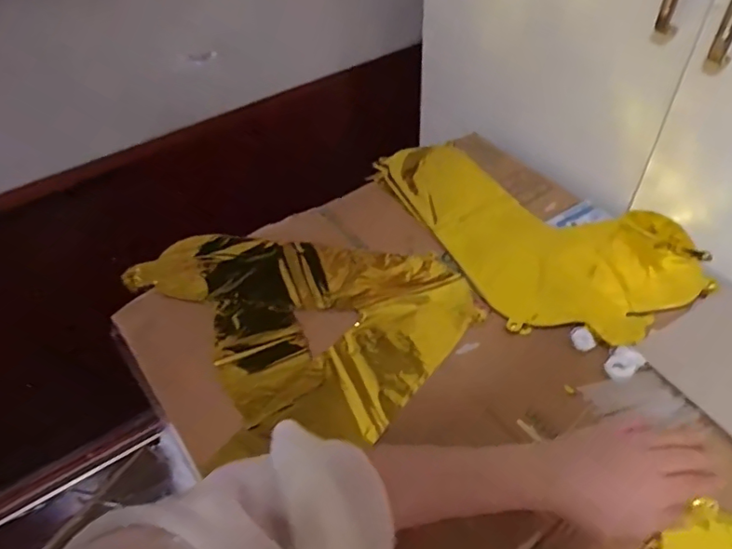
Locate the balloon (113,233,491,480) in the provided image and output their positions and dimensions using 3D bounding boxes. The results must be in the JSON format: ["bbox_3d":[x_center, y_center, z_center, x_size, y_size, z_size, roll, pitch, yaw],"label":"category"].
[{"bbox_3d":[-0.065,0.039,0.627,0.325,0.034,0.354,-24,51,-17],"label":"balloon"}]

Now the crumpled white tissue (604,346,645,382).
[{"bbox_3d":[0.255,0.088,0.545,0.031,0.013,0.026,-33,54,-24],"label":"crumpled white tissue"}]

